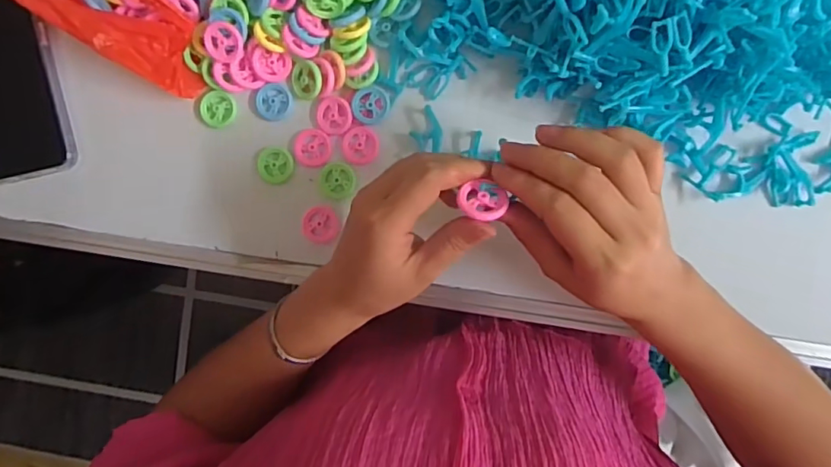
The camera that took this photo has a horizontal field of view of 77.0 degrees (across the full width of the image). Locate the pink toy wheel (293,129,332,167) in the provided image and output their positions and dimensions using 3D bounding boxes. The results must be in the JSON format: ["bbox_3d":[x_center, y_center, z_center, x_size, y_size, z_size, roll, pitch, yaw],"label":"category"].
[{"bbox_3d":[-0.083,-0.068,0.417,0.030,0.004,0.029,0,92,5],"label":"pink toy wheel"}]

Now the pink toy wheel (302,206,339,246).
[{"bbox_3d":[-0.076,-0.006,0.423,0.029,0.005,0.030,0,92,5],"label":"pink toy wheel"}]

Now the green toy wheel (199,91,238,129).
[{"bbox_3d":[-0.158,-0.100,0.421,0.028,0.006,0.028,0,92,5],"label":"green toy wheel"}]

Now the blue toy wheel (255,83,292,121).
[{"bbox_3d":[-0.113,-0.105,0.418,0.029,0.005,0.028,0,92,5],"label":"blue toy wheel"}]

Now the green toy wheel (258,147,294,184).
[{"bbox_3d":[-0.113,-0.055,0.422,0.027,0.006,0.029,0,92,5],"label":"green toy wheel"}]

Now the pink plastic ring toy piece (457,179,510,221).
[{"bbox_3d":[0.038,-0.017,0.301,0.023,0.007,0.025,-38,66,-17],"label":"pink plastic ring toy piece"}]

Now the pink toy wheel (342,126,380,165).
[{"bbox_3d":[-0.043,-0.070,0.413,0.028,0.004,0.029,0,92,5],"label":"pink toy wheel"}]

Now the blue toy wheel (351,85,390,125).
[{"bbox_3d":[-0.035,-0.100,0.408,0.028,0.007,0.028,0,92,5],"label":"blue toy wheel"}]

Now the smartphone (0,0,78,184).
[{"bbox_3d":[-0.338,-0.123,0.428,0.091,0.015,0.154,-11,99,-2],"label":"smartphone"}]

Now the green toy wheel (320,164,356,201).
[{"bbox_3d":[-0.062,-0.042,0.416,0.029,0.004,0.028,0,92,5],"label":"green toy wheel"}]

